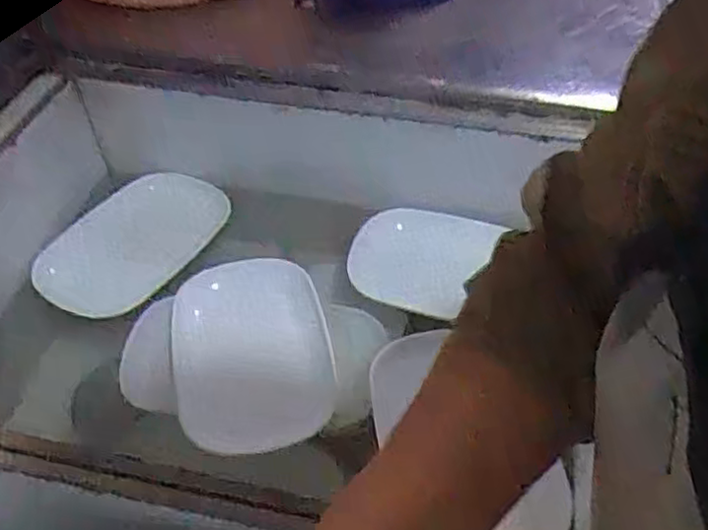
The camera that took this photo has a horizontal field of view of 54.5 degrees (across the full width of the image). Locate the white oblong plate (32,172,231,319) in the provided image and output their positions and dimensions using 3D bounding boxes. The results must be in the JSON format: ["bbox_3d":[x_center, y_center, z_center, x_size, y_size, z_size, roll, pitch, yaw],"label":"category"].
[{"bbox_3d":[-0.219,-0.024,0.691,0.190,0.094,0.016,-45,16,-20],"label":"white oblong plate"}]

